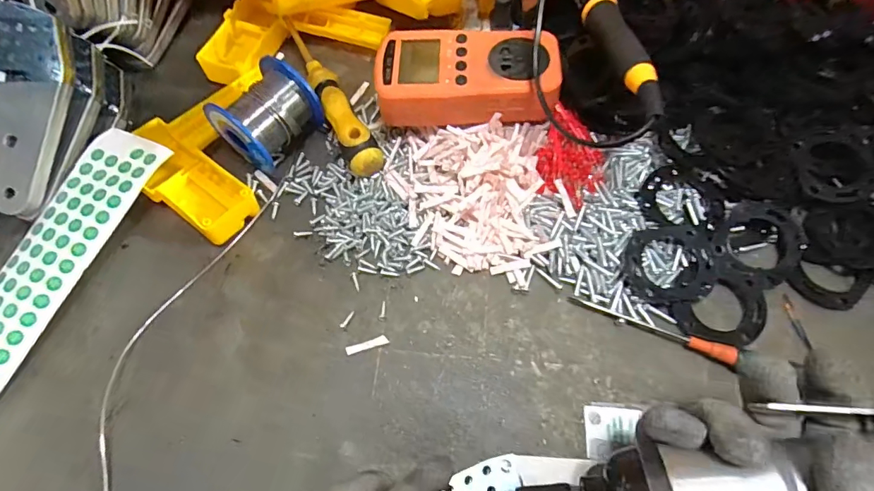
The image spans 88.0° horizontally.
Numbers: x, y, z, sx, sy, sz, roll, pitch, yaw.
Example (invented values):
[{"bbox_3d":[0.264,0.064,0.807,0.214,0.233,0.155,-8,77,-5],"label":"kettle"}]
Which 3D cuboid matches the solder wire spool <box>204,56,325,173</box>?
[{"bbox_3d":[-0.128,-0.100,0.349,0.052,0.049,0.071,33,71,16],"label":"solder wire spool"}]

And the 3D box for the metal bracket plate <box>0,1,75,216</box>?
[{"bbox_3d":[-0.298,-0.096,0.321,0.071,0.016,0.142,0,89,3],"label":"metal bracket plate"}]

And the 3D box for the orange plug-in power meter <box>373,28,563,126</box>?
[{"bbox_3d":[0.022,-0.122,0.329,0.125,0.033,0.070,-1,63,2],"label":"orange plug-in power meter"}]

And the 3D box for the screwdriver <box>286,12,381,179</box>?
[{"bbox_3d":[-0.087,-0.127,0.369,0.024,0.026,0.175,-24,67,-8],"label":"screwdriver"}]

